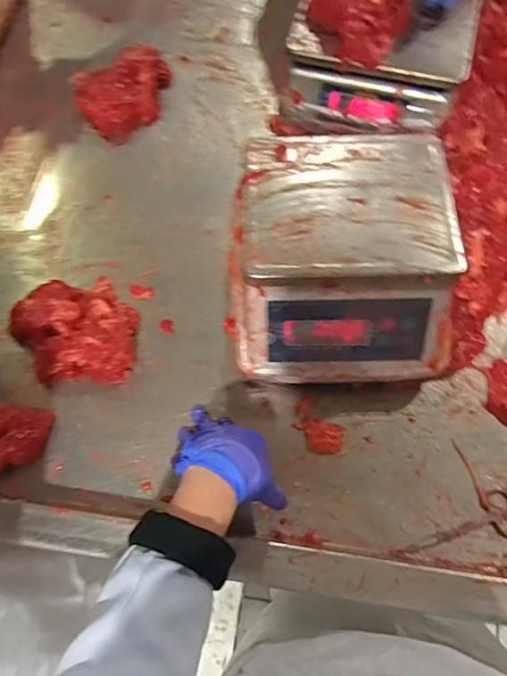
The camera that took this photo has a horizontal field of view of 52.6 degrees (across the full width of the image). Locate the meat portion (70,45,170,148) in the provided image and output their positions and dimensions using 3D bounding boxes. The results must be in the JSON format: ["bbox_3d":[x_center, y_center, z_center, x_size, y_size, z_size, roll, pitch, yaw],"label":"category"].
[{"bbox_3d":[-0.191,-0.363,0.747,0.139,0.057,0.133,-12,70,-2],"label":"meat portion"}]

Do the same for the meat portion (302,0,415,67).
[{"bbox_3d":[0.137,-0.413,0.640,0.120,0.063,0.136,-25,71,-6],"label":"meat portion"}]

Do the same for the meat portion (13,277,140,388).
[{"bbox_3d":[-0.214,-0.013,0.608,0.142,0.056,0.134,-1,70,2],"label":"meat portion"}]

